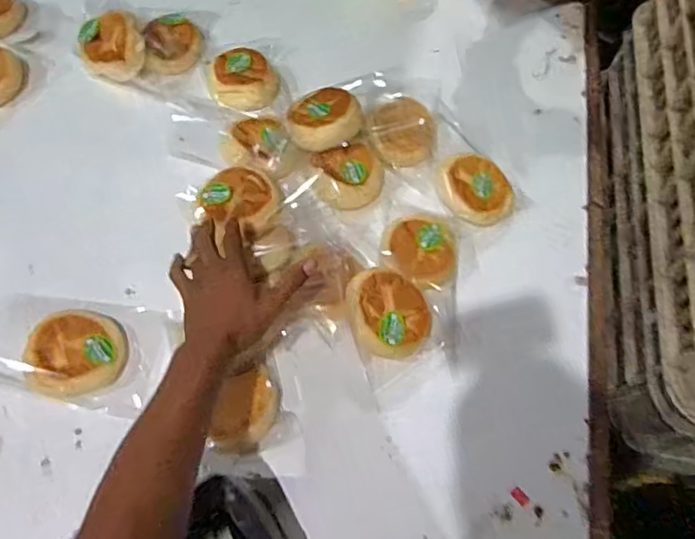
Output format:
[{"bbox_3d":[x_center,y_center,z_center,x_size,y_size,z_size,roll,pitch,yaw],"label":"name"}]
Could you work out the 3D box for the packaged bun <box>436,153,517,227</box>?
[{"bbox_3d":[0.170,-0.104,0.776,0.102,0.039,0.083,5,64,-1],"label":"packaged bun"}]

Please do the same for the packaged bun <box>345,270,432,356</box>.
[{"bbox_3d":[0.054,0.046,0.682,0.087,0.031,0.107,-31,89,-19],"label":"packaged bun"}]

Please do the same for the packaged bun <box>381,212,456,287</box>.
[{"bbox_3d":[0.091,-0.021,0.734,0.093,0.039,0.083,28,65,10],"label":"packaged bun"}]

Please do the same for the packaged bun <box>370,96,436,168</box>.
[{"bbox_3d":[0.074,-0.183,0.810,0.090,0.037,0.097,10,64,1],"label":"packaged bun"}]

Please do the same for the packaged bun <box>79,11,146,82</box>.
[{"bbox_3d":[-0.327,-0.306,0.823,0.088,0.054,0.095,-22,67,-13],"label":"packaged bun"}]

